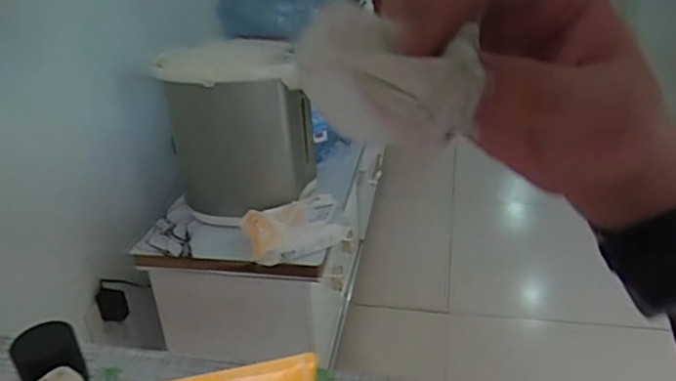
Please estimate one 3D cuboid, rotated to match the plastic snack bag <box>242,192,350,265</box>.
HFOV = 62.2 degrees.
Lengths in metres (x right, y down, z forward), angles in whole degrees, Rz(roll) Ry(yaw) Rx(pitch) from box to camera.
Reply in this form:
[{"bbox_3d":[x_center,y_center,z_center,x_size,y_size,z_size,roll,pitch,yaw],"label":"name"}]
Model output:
[{"bbox_3d":[-0.070,0.061,0.909,0.172,0.082,0.086,-5,28,-2],"label":"plastic snack bag"}]

